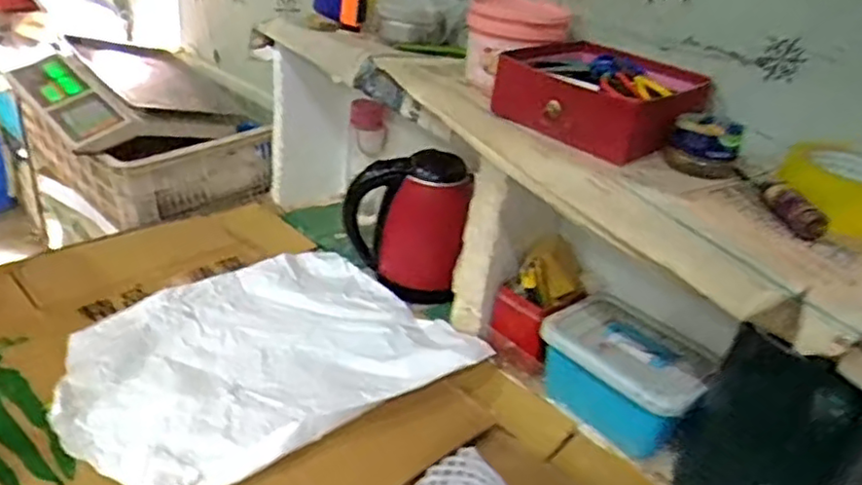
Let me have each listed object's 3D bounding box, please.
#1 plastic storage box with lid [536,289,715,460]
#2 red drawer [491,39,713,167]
[{"bbox_3d":[0.245,0.165,0.833,0.142,0.103,0.190,-21,40,-41],"label":"plastic storage box with lid"},{"bbox_3d":[0.200,-0.168,0.757,0.196,0.072,0.203,29,36,33],"label":"red drawer"}]

